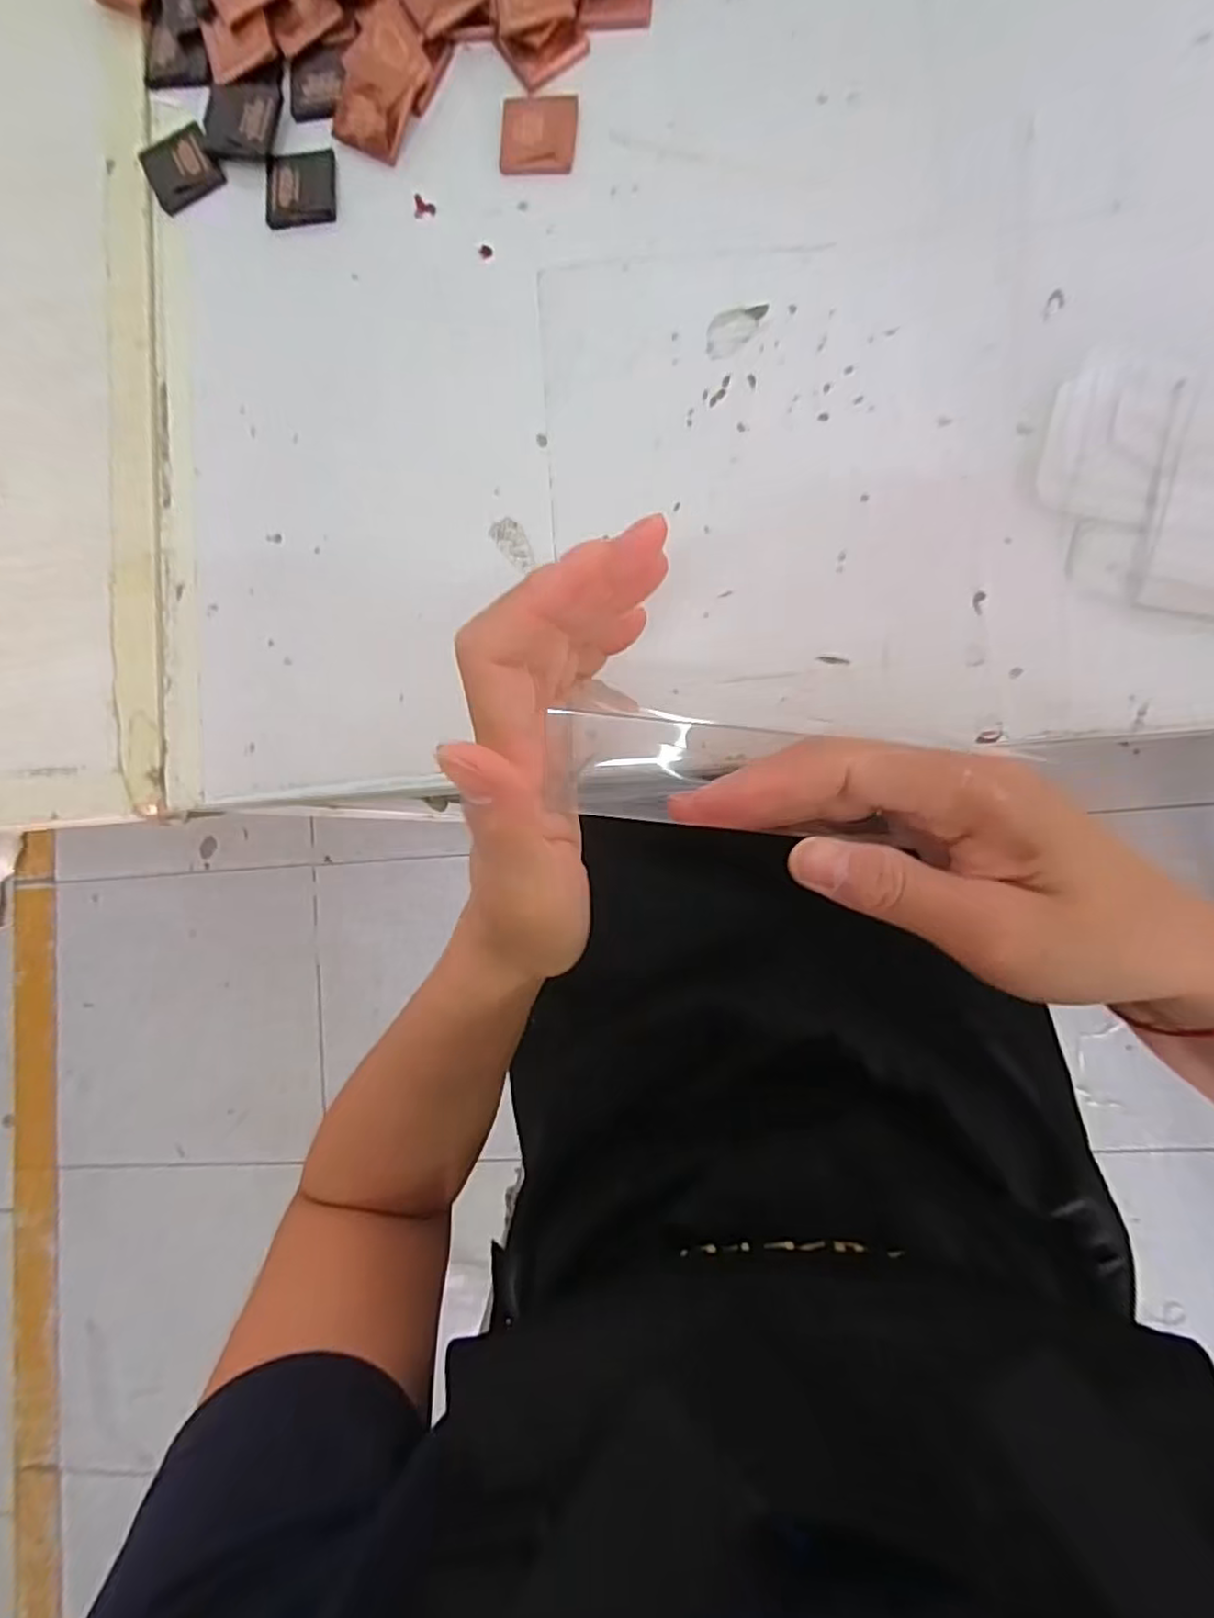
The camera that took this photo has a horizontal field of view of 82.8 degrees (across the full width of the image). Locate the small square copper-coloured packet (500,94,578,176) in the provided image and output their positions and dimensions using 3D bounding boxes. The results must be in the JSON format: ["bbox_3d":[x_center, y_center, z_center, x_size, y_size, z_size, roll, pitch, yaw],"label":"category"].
[{"bbox_3d":[-0.031,-0.307,0.312,0.035,0.004,0.036,4,87,6],"label":"small square copper-coloured packet"}]

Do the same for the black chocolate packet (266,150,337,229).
[{"bbox_3d":[-0.145,-0.294,0.325,0.034,0.004,0.035,-1,86,6],"label":"black chocolate packet"}]

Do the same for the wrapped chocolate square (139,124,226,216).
[{"bbox_3d":[-0.207,-0.311,0.333,0.034,0.004,0.037,-29,84,3],"label":"wrapped chocolate square"}]

